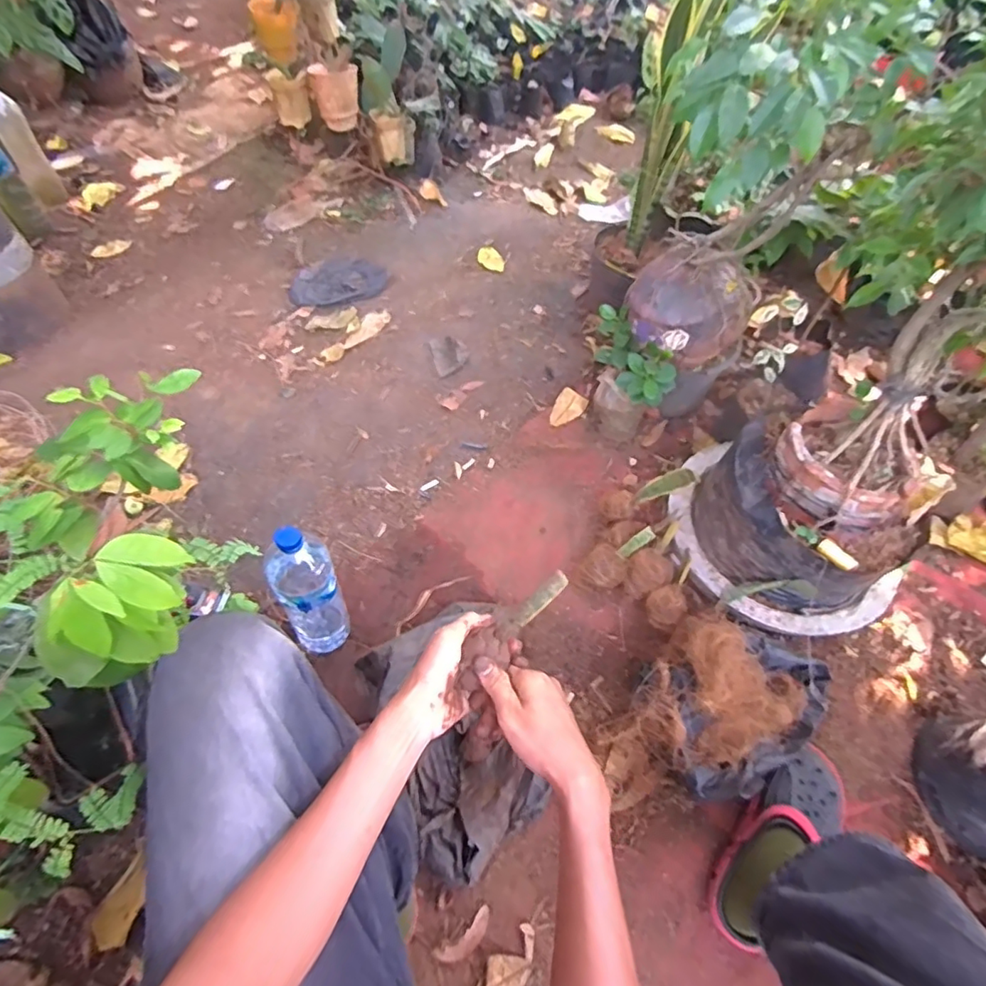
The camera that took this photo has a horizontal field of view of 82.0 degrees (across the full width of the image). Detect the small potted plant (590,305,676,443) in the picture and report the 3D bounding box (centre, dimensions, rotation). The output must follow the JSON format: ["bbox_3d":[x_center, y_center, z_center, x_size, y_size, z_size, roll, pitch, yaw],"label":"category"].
[{"bbox_3d":[0.274,-0.228,1.146,0.135,0.211,0.176,3,52,0],"label":"small potted plant"}]

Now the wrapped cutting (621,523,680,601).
[{"bbox_3d":[0.274,0.115,0.963,0.070,0.079,0.121,28,57,18],"label":"wrapped cutting"}]

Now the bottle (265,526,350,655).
[{"bbox_3d":[-0.268,0.145,0.827,0.087,0.299,0.081,-26,58,-20],"label":"bottle"}]

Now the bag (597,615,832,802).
[{"bbox_3d":[0.324,0.296,0.795,0.209,0.156,0.245,39,61,25],"label":"bag"}]

